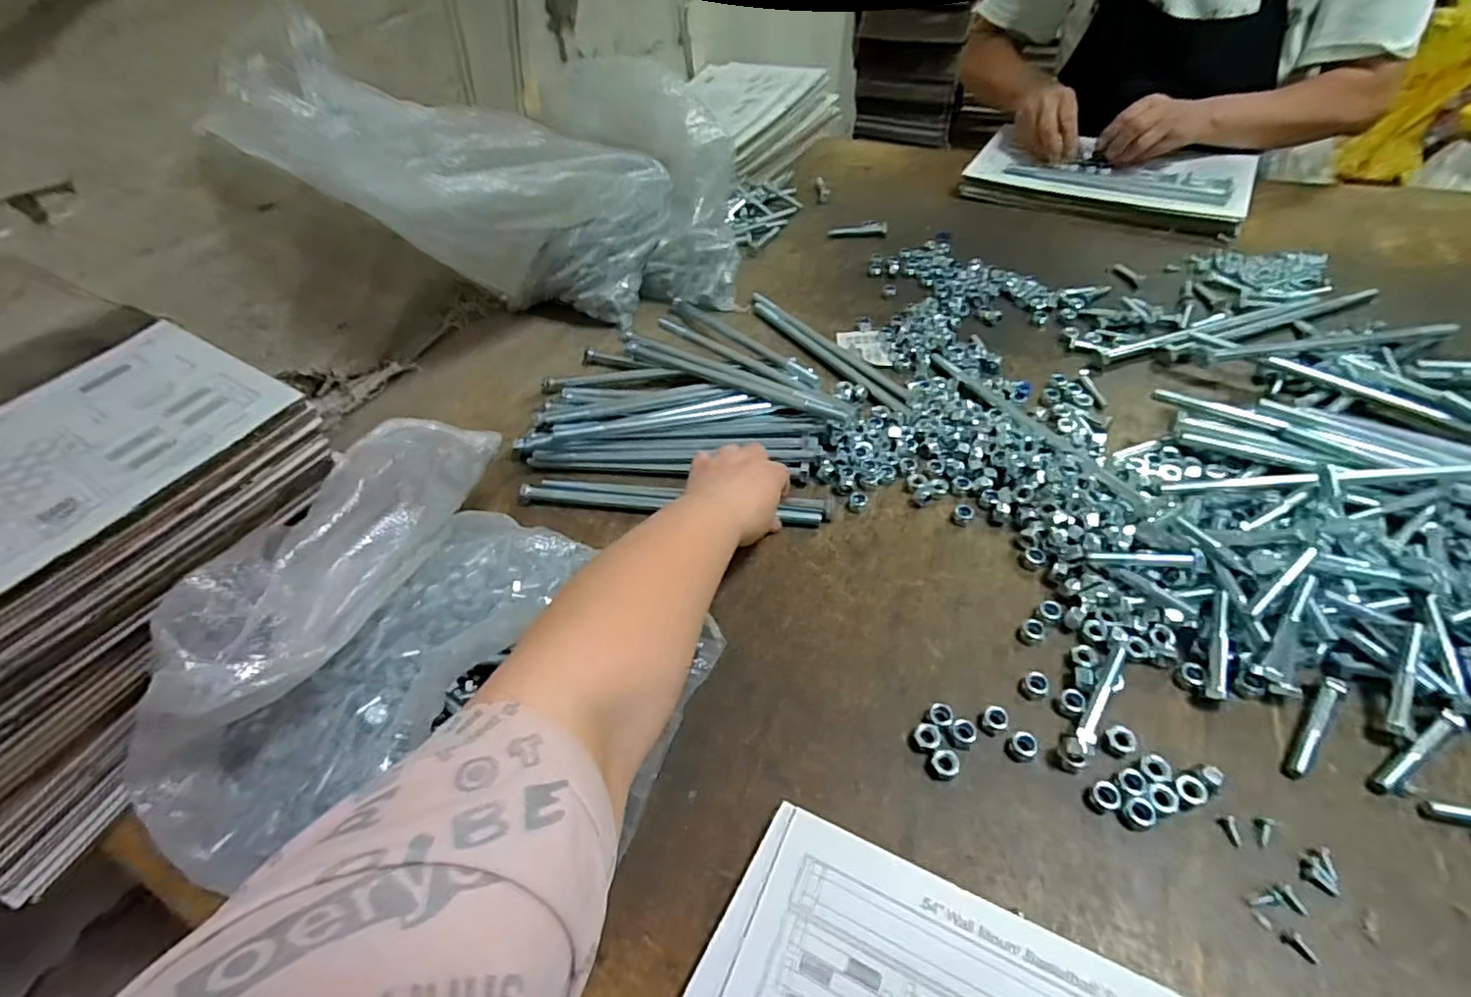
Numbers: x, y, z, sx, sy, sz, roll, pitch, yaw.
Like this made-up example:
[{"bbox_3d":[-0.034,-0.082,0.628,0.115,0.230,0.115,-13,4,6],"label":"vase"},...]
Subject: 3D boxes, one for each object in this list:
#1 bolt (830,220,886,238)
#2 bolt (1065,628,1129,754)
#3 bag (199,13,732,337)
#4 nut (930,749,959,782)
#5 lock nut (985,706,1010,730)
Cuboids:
[{"bbox_3d":[0.167,-0.365,0.840,0.076,0.018,0.015,5,50,11],"label":"bolt"},{"bbox_3d":[0.232,0.117,0.391,0.012,0.012,0.095,27,57,26],"label":"bolt"},{"bbox_3d":[-0.214,-0.313,0.643,0.480,0.282,0.189,-3,41,-37],"label":"bag"},{"bbox_3d":[0.127,0.162,0.377,0.016,0.007,0.017,-3,49,4],"label":"nut"},{"bbox_3d":[0.165,0.138,0.391,0.014,0.008,0.015,-3,49,4],"label":"lock nut"}]

